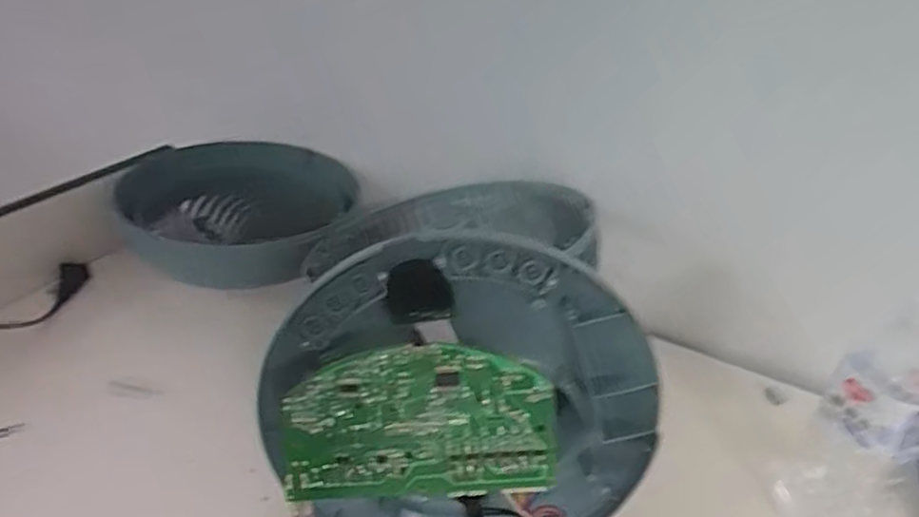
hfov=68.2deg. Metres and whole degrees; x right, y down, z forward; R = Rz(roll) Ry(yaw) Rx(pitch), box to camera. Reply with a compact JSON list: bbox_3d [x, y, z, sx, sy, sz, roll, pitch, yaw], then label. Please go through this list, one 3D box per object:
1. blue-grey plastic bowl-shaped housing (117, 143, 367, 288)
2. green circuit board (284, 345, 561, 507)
[{"bbox_3d":[-0.254,-0.053,0.796,0.248,0.090,0.248,5,31,-3],"label":"blue-grey plastic bowl-shaped housing"},{"bbox_3d":[-0.021,0.089,0.366,0.143,0.081,0.006,-1,4,-5],"label":"green circuit board"}]

